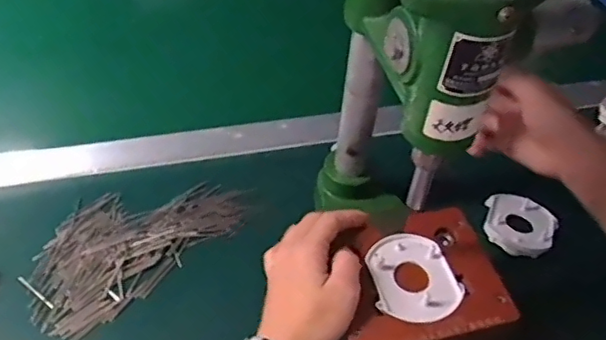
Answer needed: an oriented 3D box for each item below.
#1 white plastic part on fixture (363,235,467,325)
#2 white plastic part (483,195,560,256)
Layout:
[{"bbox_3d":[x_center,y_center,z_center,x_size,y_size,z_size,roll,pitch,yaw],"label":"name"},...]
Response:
[{"bbox_3d":[0.080,0.076,0.417,0.061,0.005,0.069,-4,48,-8],"label":"white plastic part on fixture"},{"bbox_3d":[0.201,0.048,0.537,0.064,0.012,0.068,14,48,9],"label":"white plastic part"}]

